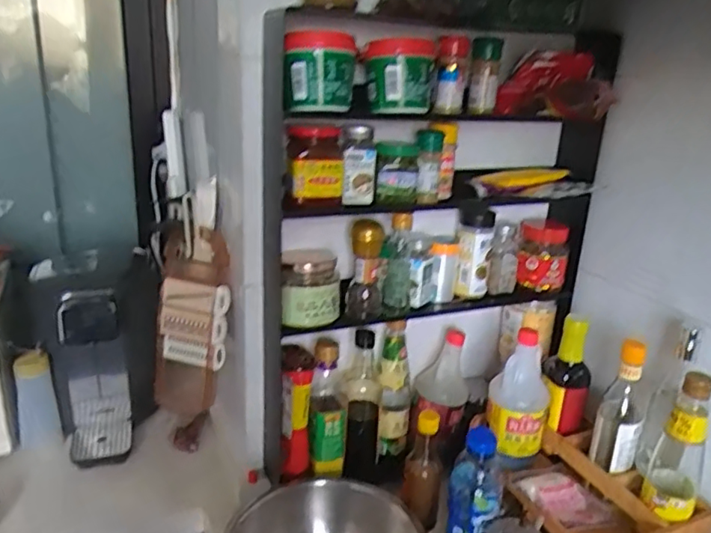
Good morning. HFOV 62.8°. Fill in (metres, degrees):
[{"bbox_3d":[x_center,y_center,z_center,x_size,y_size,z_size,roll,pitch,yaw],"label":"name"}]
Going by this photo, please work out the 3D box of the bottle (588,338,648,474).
[{"bbox_3d":[0.368,0.192,0.801,0.060,0.176,0.055,16,24,29],"label":"bottle"}]

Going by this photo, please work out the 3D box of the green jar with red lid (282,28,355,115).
[{"bbox_3d":[-0.041,-0.227,0.678,0.076,0.088,0.066,4,21,2],"label":"green jar with red lid"}]

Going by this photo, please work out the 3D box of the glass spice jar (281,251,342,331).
[{"bbox_3d":[-0.060,0.026,0.783,0.079,0.089,0.067,3,21,-3],"label":"glass spice jar"}]

